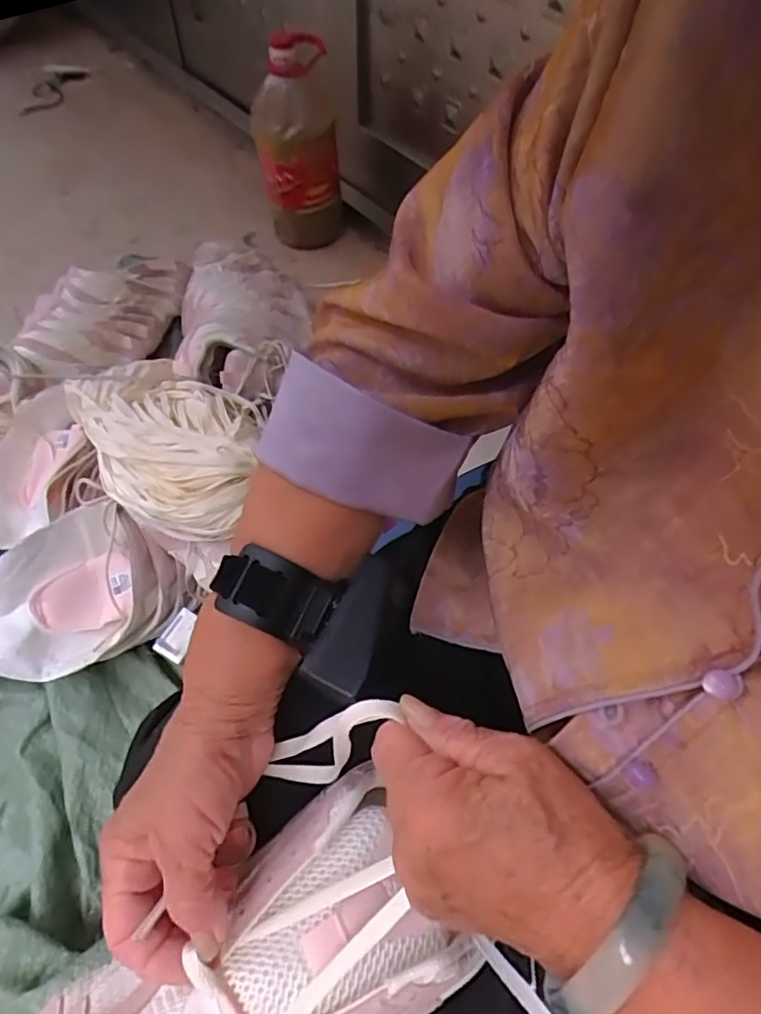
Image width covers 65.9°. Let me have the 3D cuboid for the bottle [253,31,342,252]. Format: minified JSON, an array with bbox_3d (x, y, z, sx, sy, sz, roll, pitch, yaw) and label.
[{"bbox_3d":[-0.167,-0.693,1.182,0.156,0.383,0.168,0,56,-2],"label":"bottle"}]

